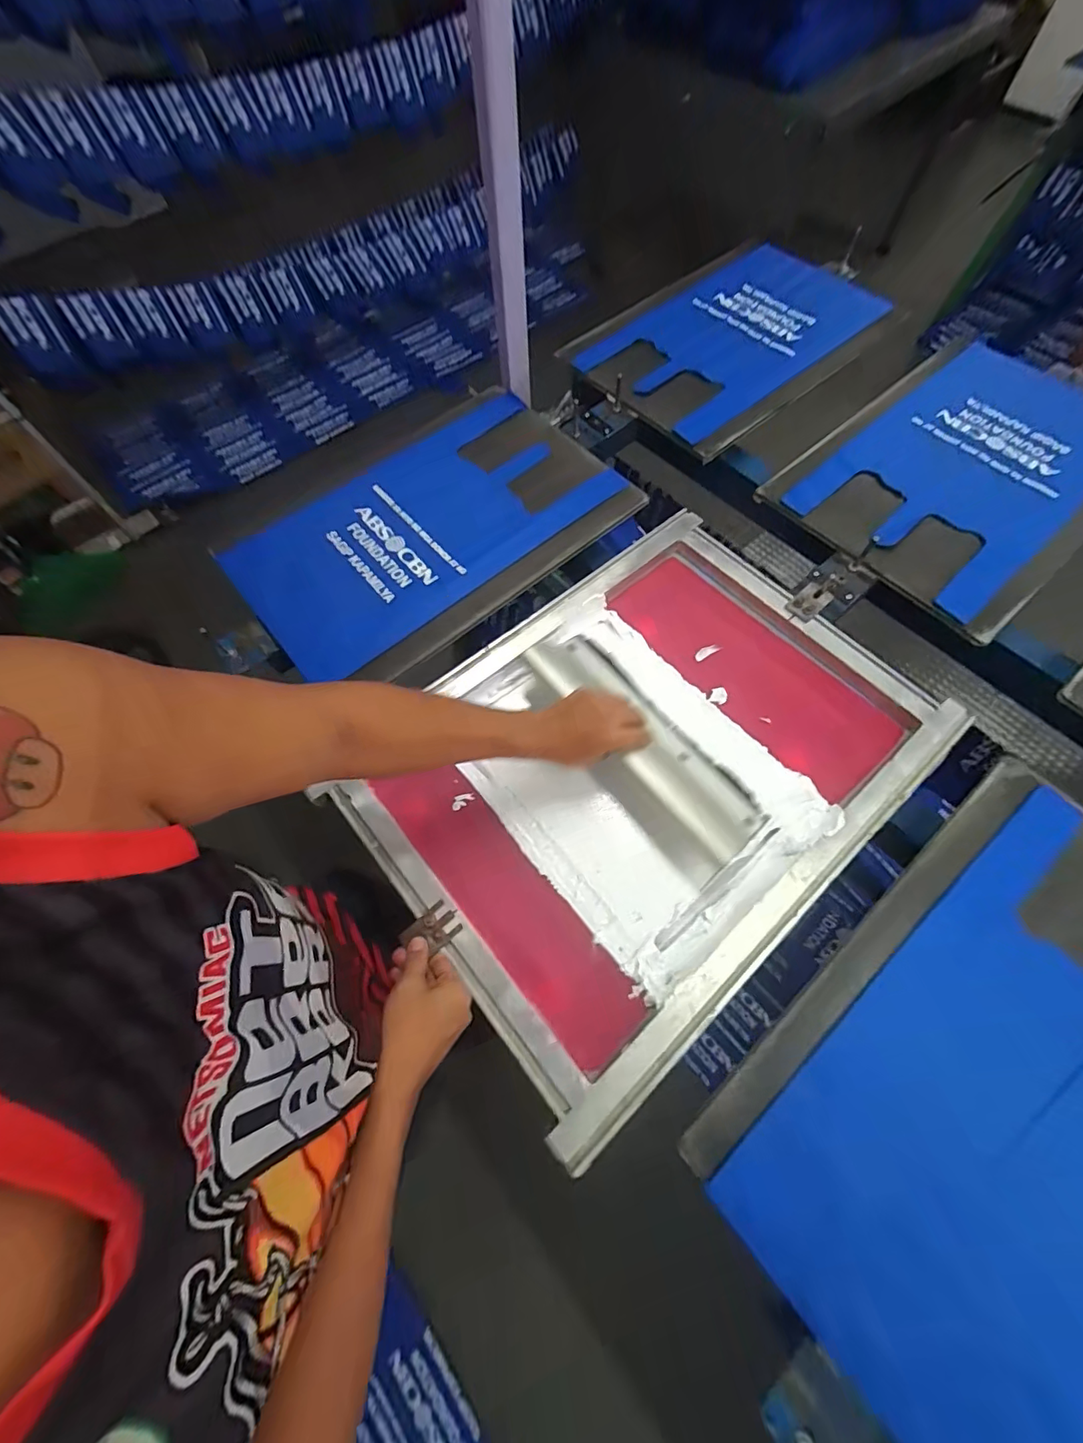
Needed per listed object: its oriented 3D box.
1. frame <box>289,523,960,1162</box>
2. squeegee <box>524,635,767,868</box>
[{"bbox_3d":[0.127,0.040,0.613,0.636,0.065,0.472,-39,70,-15],"label":"frame"},{"bbox_3d":[0.121,0.011,0.596,0.099,0.051,0.336,-35,68,-13],"label":"squeegee"}]

